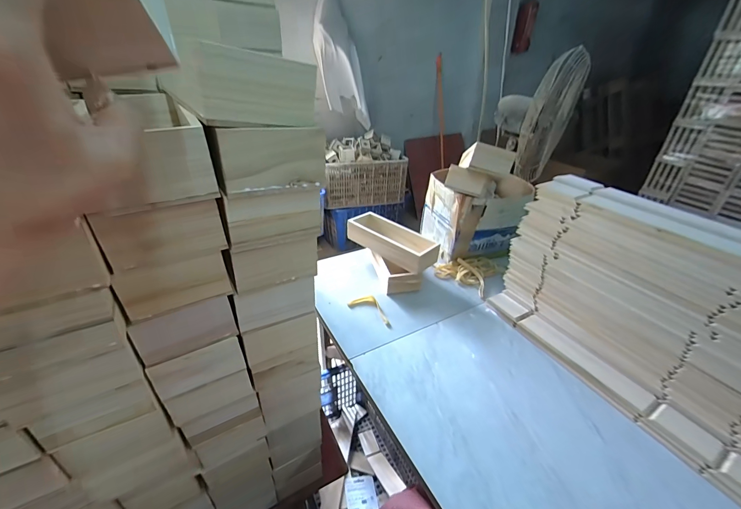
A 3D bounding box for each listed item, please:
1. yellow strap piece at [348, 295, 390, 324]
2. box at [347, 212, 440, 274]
[{"bbox_3d":[0.007,0.137,0.850,0.125,0.012,0.061,20,36,26],"label":"yellow strap piece"},{"bbox_3d":[0.069,-0.041,0.972,0.110,0.063,0.294,-25,41,-37],"label":"box"}]

